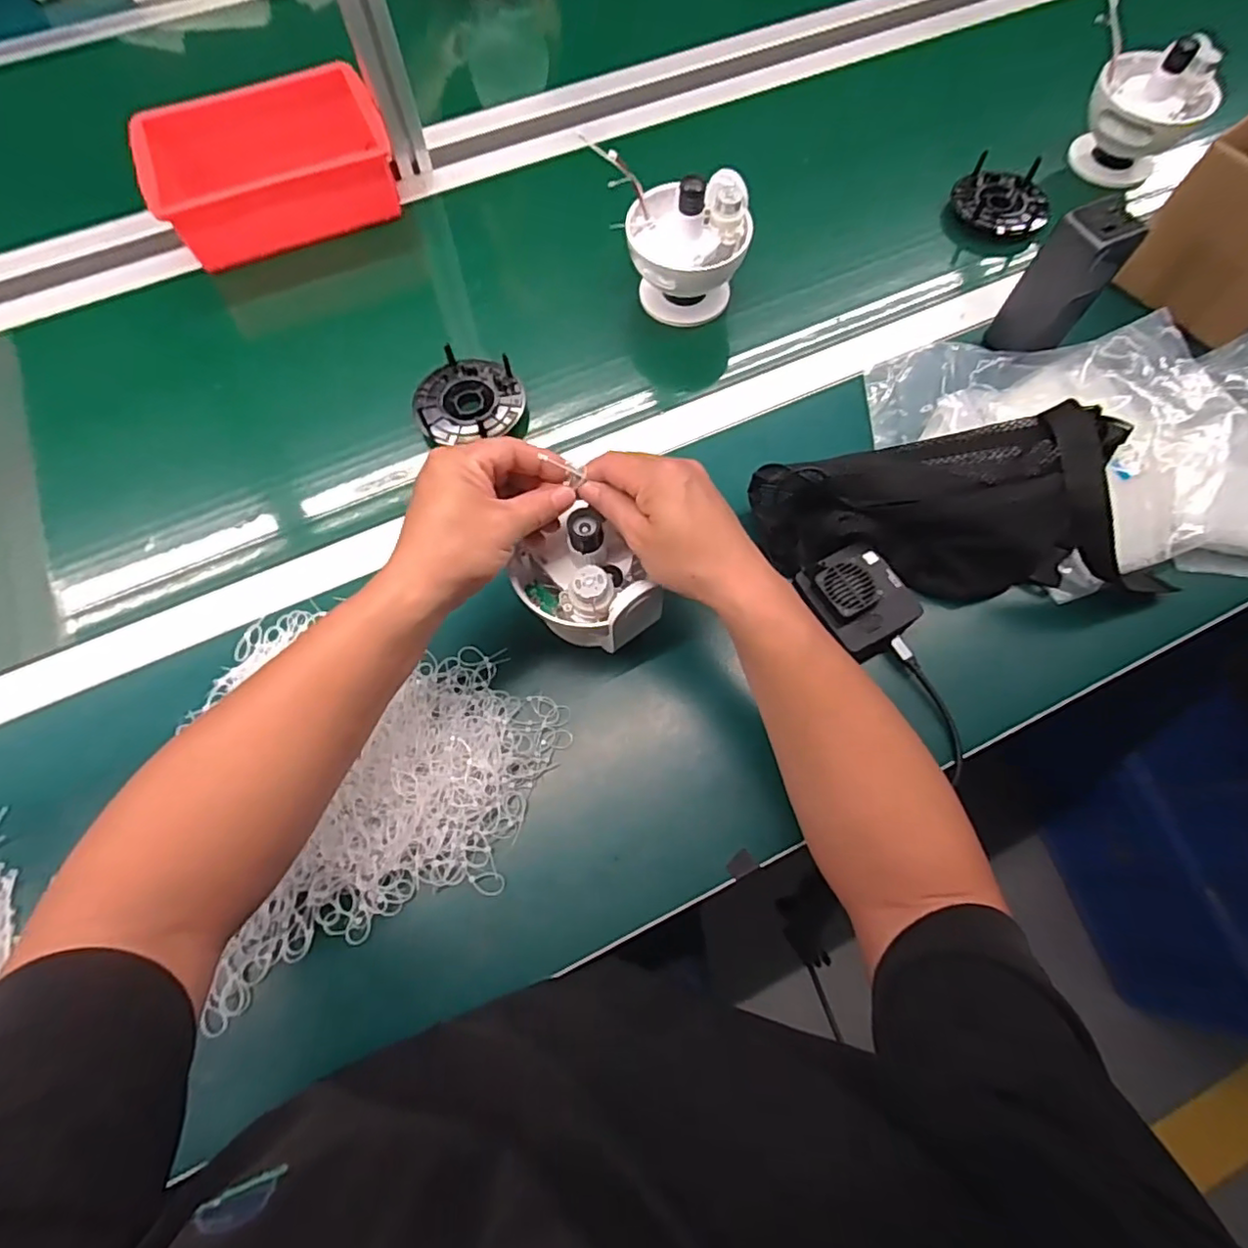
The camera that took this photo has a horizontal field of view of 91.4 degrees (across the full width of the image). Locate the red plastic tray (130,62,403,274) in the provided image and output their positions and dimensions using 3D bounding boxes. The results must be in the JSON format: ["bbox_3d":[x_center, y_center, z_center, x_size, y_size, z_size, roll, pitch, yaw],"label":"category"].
[{"bbox_3d":[-0.378,-0.494,0.664,0.241,0.072,0.160,-21,69,-10],"label":"red plastic tray"}]

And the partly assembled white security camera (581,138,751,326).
[{"bbox_3d":[0.055,-0.368,0.590,0.116,0.118,0.116,-8,67,-4],"label":"partly assembled white security camera"}]

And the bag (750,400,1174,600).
[{"bbox_3d":[0.252,-0.097,0.475,0.291,0.089,0.122,5,69,2],"label":"bag"}]

